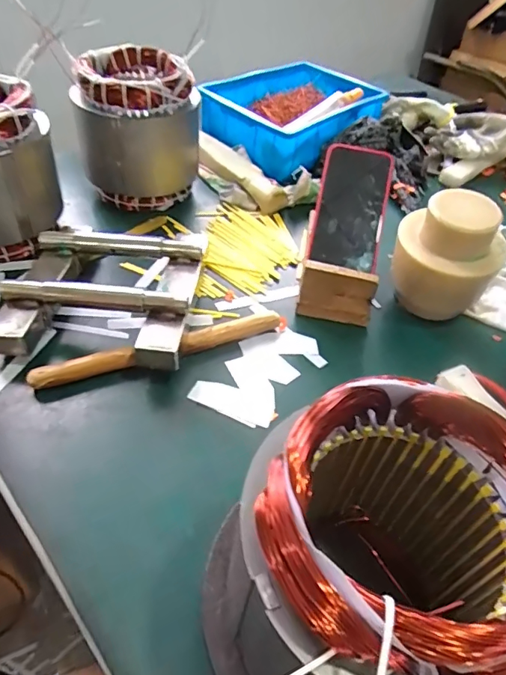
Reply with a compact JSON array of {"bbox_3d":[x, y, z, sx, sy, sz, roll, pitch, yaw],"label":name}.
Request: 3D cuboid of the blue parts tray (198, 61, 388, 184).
[{"bbox_3d":[0.075,-0.381,0.818,0.224,0.082,0.303,32,52,23],"label":"blue parts tray"}]

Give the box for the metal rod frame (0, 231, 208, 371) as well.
[{"bbox_3d":[-0.153,-0.051,0.499,0.185,0.062,0.191,4,47,-1],"label":"metal rod frame"}]

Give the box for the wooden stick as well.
[{"bbox_3d":[-0.088,0.010,0.475,0.248,0.024,0.019,-16,50,-19],"label":"wooden stick"}]

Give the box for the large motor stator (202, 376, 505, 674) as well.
[{"bbox_3d":[0.065,0.140,0.263,0.140,0.178,0.161,9,47,3],"label":"large motor stator"}]

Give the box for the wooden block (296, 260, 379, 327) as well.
[{"bbox_3d":[0.091,-0.046,0.520,0.079,0.068,0.014,13,47,7],"label":"wooden block"}]

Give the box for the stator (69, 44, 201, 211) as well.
[{"bbox_3d":[-0.151,-0.274,0.637,0.152,0.165,0.138,-14,50,-18],"label":"stator"}]

